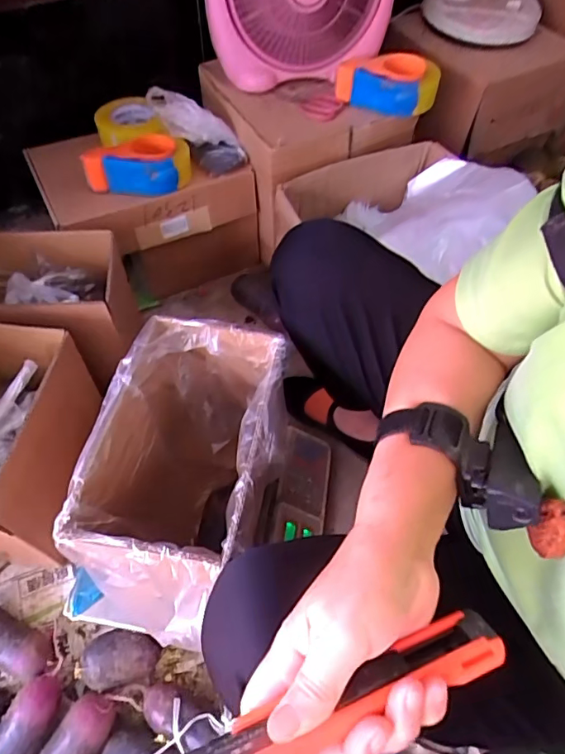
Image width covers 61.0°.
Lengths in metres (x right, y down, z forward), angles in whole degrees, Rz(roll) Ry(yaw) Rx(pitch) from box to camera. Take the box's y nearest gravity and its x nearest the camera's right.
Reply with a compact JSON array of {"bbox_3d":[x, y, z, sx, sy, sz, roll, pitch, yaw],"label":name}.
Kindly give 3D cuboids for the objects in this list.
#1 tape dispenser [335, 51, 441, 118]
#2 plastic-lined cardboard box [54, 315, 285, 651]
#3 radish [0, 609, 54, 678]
[{"bbox_3d":[0.182,-0.498,0.821,0.172,0.066,0.096,4,57,-1],"label":"tape dispenser"},{"bbox_3d":[-0.100,0.123,0.547,0.169,0.238,0.299,8,57,4],"label":"plastic-lined cardboard box"},{"bbox_3d":[-0.366,0.353,0.641,0.132,0.052,0.054,25,59,12],"label":"radish"}]

